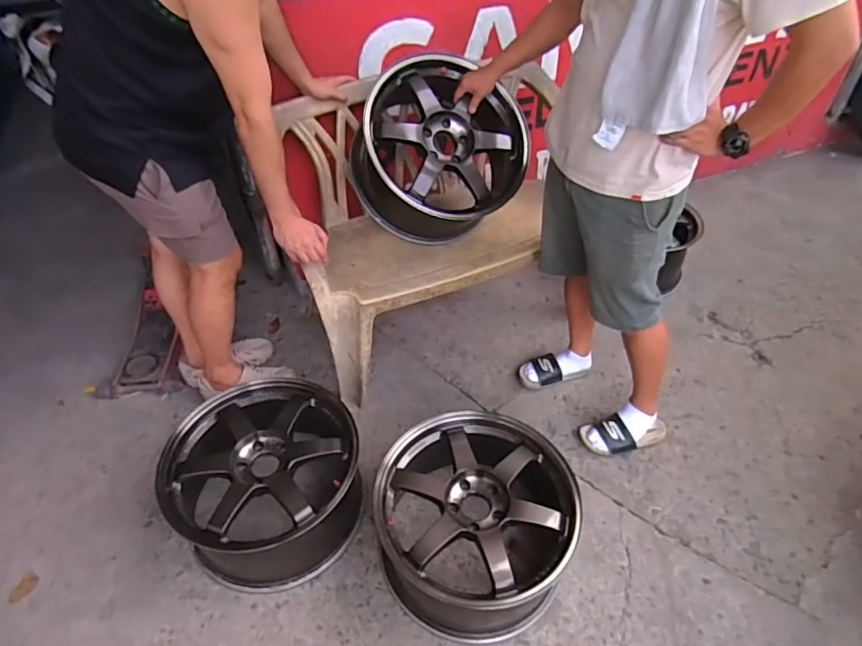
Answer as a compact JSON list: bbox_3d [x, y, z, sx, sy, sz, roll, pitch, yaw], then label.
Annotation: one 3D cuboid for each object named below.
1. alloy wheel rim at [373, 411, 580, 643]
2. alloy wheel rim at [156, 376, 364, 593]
[{"bbox_3d":[0.101,0.507,1.330,0.472,0.274,0.430,0,45,0],"label":"alloy wheel rim"},{"bbox_3d":[-0.432,0.426,1.421,0.480,0.262,0.456,-13,44,-12],"label":"alloy wheel rim"}]

